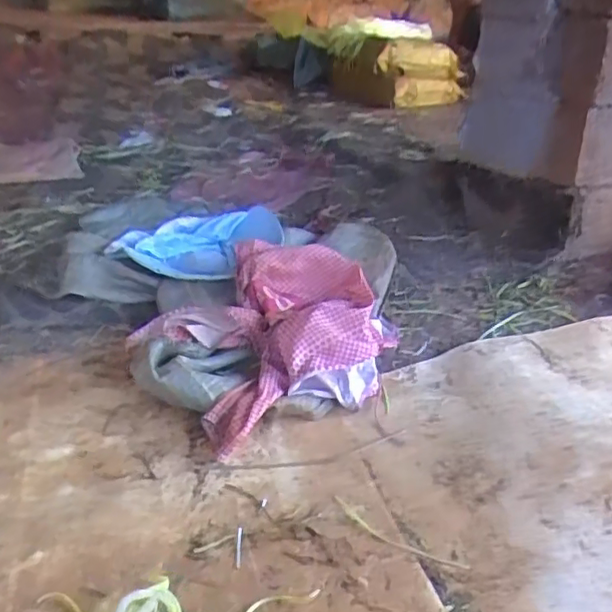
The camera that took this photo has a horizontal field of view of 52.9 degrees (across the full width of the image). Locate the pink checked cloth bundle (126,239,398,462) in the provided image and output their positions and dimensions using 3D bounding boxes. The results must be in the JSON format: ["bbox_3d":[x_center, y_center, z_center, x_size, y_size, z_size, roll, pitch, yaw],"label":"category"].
[{"bbox_3d":[-0.062,0.033,1.117,0.466,0.143,0.389,-23,36,-32],"label":"pink checked cloth bundle"}]

